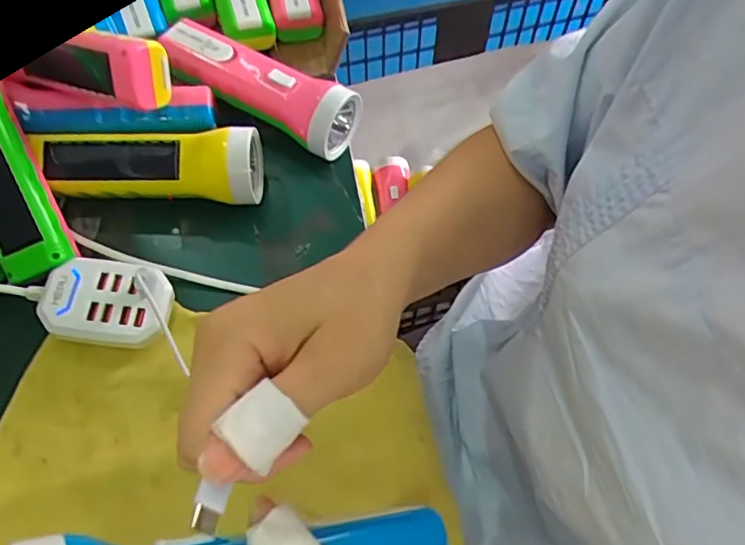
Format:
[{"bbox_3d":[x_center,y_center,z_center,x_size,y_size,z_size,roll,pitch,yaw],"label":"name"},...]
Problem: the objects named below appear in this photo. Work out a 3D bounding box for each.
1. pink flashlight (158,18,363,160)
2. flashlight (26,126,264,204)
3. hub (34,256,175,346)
[{"bbox_3d":[-0.091,-0.148,0.448,0.161,0.048,0.051,31,67,15],"label":"pink flashlight"},{"bbox_3d":[-0.157,-0.074,0.412,0.153,0.040,0.045,-2,63,0],"label":"flashlight"},{"bbox_3d":[-0.167,0.020,0.369,0.075,0.032,0.055,3,63,3],"label":"hub"}]

